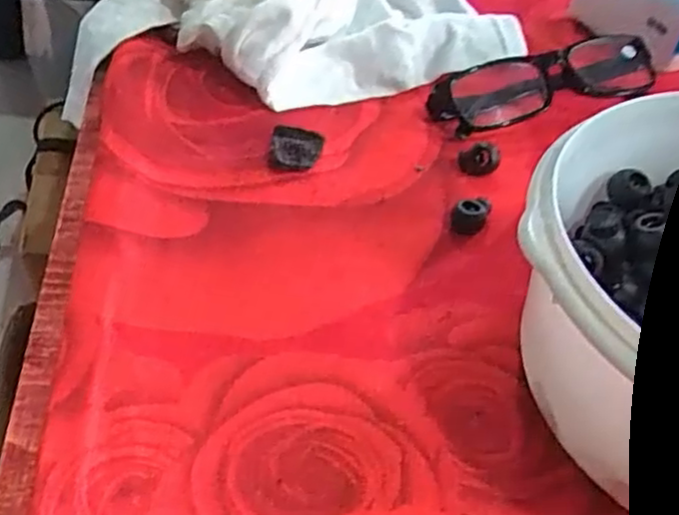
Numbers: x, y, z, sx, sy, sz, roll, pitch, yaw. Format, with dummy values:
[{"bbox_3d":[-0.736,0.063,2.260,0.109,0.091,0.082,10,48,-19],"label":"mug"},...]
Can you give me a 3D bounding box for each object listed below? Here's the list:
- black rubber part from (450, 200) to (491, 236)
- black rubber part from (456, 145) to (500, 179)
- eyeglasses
[{"bbox_3d":[0.057,-0.019,0.313,0.015,0.011,0.016,16,44,11],"label":"black rubber part"},{"bbox_3d":[0.067,-0.048,0.343,0.018,0.008,0.018,4,43,-1],"label":"black rubber part"},{"bbox_3d":[0.116,-0.096,0.386,0.134,0.033,0.038,-15,47,-20],"label":"eyeglasses"}]

